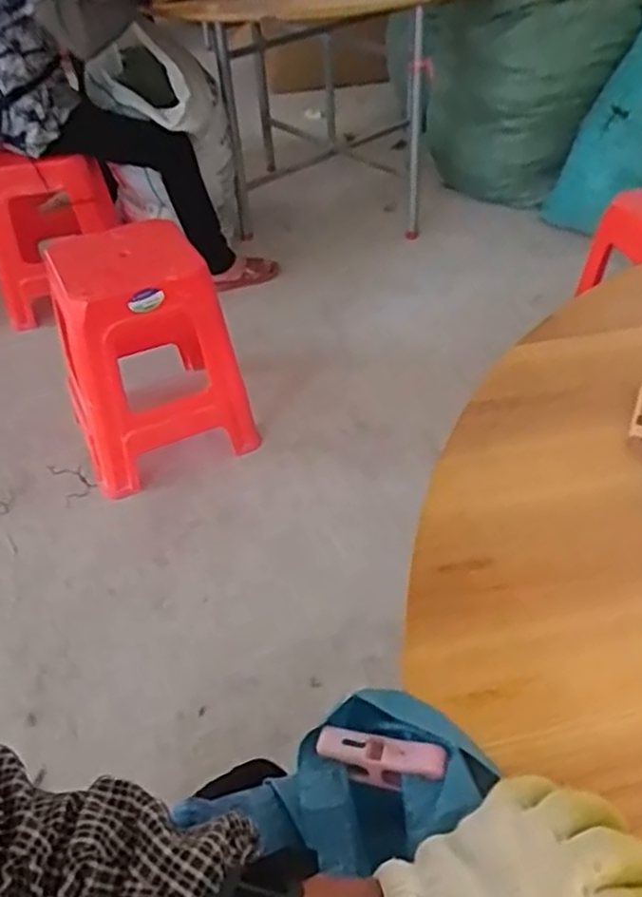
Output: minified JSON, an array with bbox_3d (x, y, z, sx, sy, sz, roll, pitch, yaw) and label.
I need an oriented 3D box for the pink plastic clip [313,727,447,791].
[{"bbox_3d":[0.033,0.172,0.393,0.069,0.032,0.018,9,45,14],"label":"pink plastic clip"}]

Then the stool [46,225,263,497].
[{"bbox_3d":[-0.377,-0.209,1.494,0.351,0.450,0.303,-22,46,-18],"label":"stool"}]

